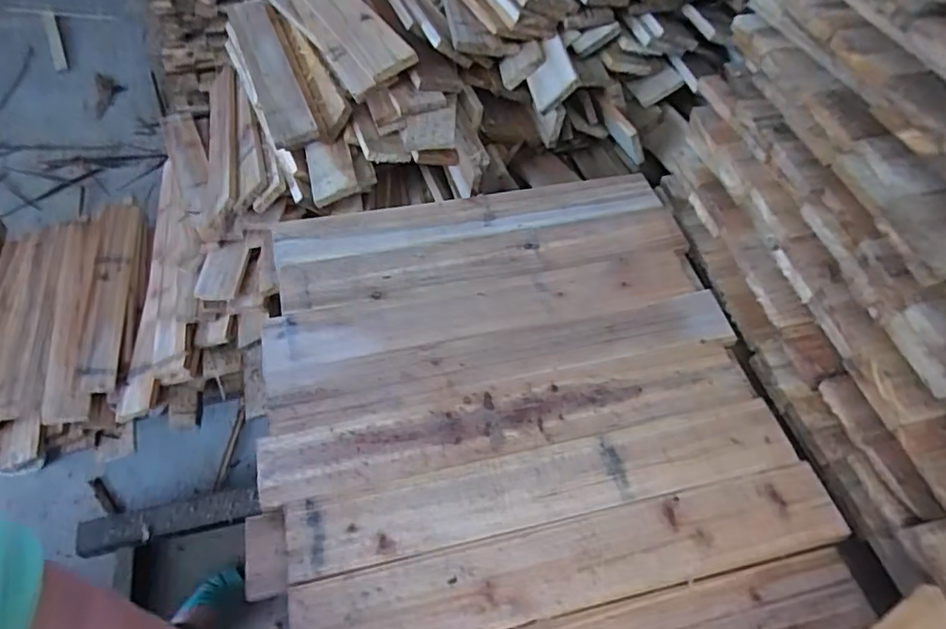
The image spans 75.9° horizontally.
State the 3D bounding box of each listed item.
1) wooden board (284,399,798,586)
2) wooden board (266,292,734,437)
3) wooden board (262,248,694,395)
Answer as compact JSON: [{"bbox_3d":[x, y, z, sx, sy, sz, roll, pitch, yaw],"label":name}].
[{"bbox_3d":[0.072,0.160,0.571,0.478,0.008,0.070,-10,53,-10],"label":"wooden board"},{"bbox_3d":[0.034,0.047,0.646,0.492,0.013,0.065,-11,53,-11],"label":"wooden board"},{"bbox_3d":[0.016,-0.007,0.694,0.493,0.007,0.088,-12,54,-12],"label":"wooden board"}]

